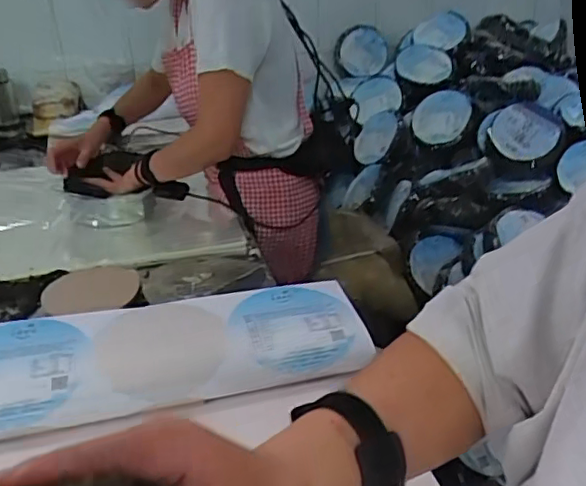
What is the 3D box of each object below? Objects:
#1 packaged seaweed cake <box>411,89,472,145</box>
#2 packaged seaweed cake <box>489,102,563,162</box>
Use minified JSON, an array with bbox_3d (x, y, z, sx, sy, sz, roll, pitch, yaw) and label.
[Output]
[{"bbox_3d":[0.376,-0.319,1.490,0.028,0.149,0.150,31,4,-39],"label":"packaged seaweed cake"},{"bbox_3d":[0.503,-0.241,1.281,0.130,0.123,0.016,37,8,26],"label":"packaged seaweed cake"}]

